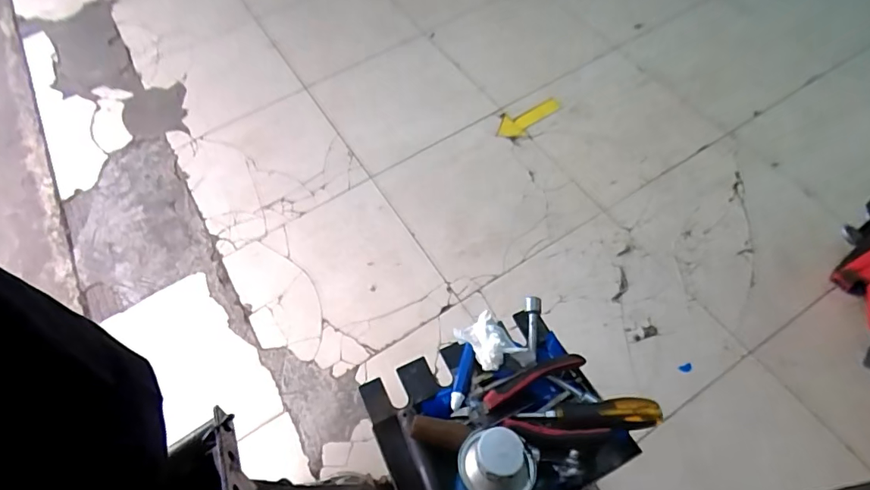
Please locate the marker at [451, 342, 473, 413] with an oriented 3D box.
[{"bbox_3d":[0.031,0.150,0.524,0.015,0.019,0.075,10,64,11],"label":"marker"}]

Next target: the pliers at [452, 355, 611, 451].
[{"bbox_3d":[0.100,0.178,0.496,0.147,0.019,0.091,-13,62,-1],"label":"pliers"}]

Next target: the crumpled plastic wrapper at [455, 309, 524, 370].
[{"bbox_3d":[0.059,0.107,0.526,0.046,0.041,0.066,-35,65,-12],"label":"crumpled plastic wrapper"}]

